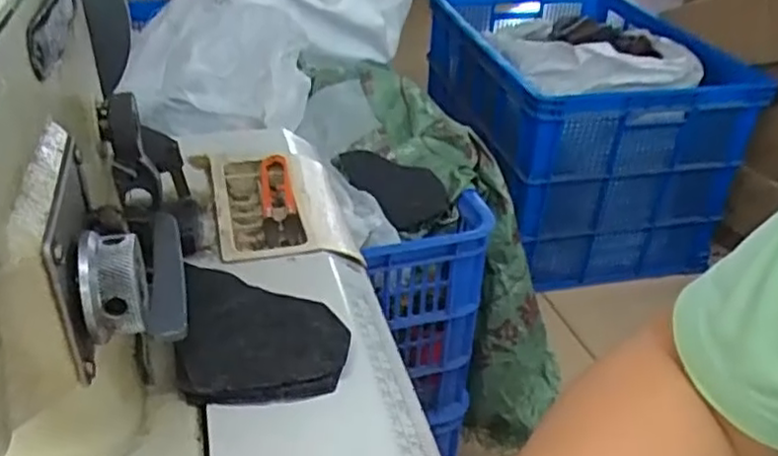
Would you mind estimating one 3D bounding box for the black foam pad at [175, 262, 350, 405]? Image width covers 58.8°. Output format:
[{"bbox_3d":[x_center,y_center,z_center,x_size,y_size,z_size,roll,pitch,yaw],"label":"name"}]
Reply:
[{"bbox_3d":[-0.078,0.058,0.425,0.095,0.018,0.119,-4,33,-9],"label":"black foam pad"}]

